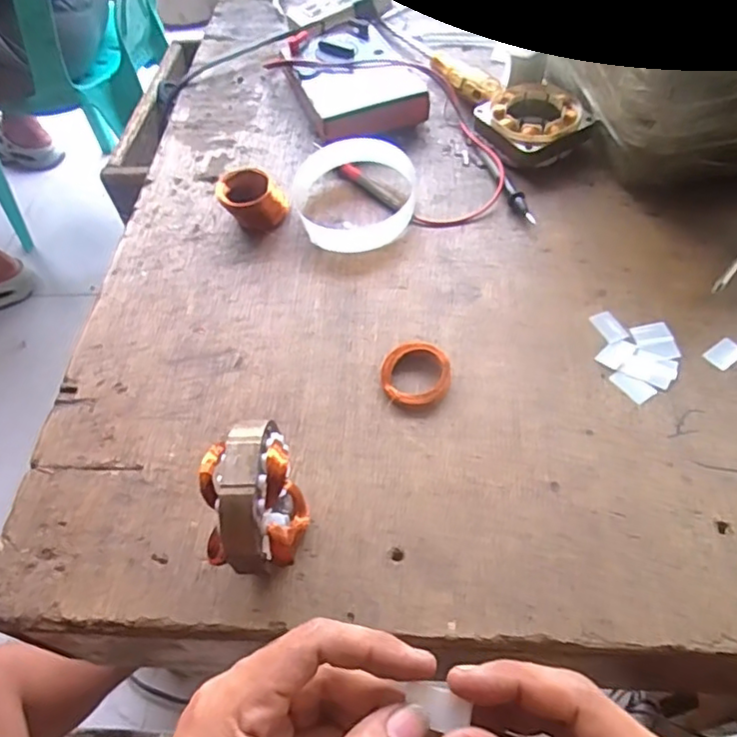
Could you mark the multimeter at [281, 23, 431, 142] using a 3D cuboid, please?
[{"bbox_3d":[-0.019,-0.267,0.560,0.105,0.036,0.149,-19,56,-8],"label":"multimeter"}]

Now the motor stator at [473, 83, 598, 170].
[{"bbox_3d":[0.135,-0.204,0.507,0.082,0.031,0.077,-31,58,-16],"label":"motor stator"}]

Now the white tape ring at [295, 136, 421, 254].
[{"bbox_3d":[-0.012,-0.139,0.473,0.097,0.030,0.105,-2,55,3],"label":"white tape ring"}]

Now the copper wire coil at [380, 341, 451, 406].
[{"bbox_3d":[0.031,0.003,0.383,0.043,0.015,0.041,-2,55,3],"label":"copper wire coil"}]

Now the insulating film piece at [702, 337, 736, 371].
[{"bbox_3d":[0.227,-0.010,0.380,0.024,0.004,0.016,-32,59,-17],"label":"insulating film piece"}]

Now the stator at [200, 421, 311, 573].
[{"bbox_3d":[-0.056,0.069,0.307,0.042,0.074,0.066,-11,55,-3],"label":"stator"}]

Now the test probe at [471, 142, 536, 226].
[{"bbox_3d":[0.107,-0.155,0.486,0.010,0.011,0.110,-17,55,-8],"label":"test probe"}]

